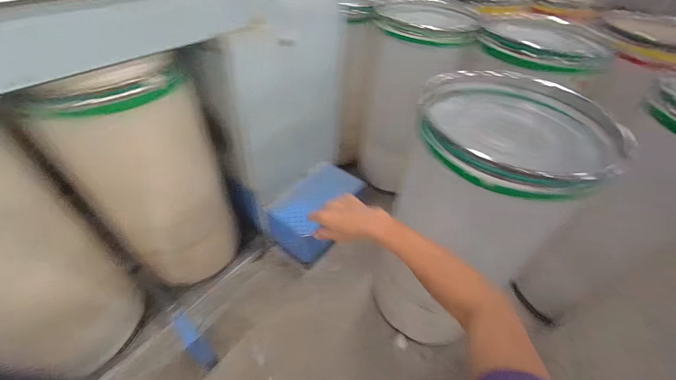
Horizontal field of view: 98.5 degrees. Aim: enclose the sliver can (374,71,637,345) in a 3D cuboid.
[{"bbox_3d":[0.455,0.123,1.130,0.500,1.001,0.503,2,46,-2],"label":"sliver can"}]

